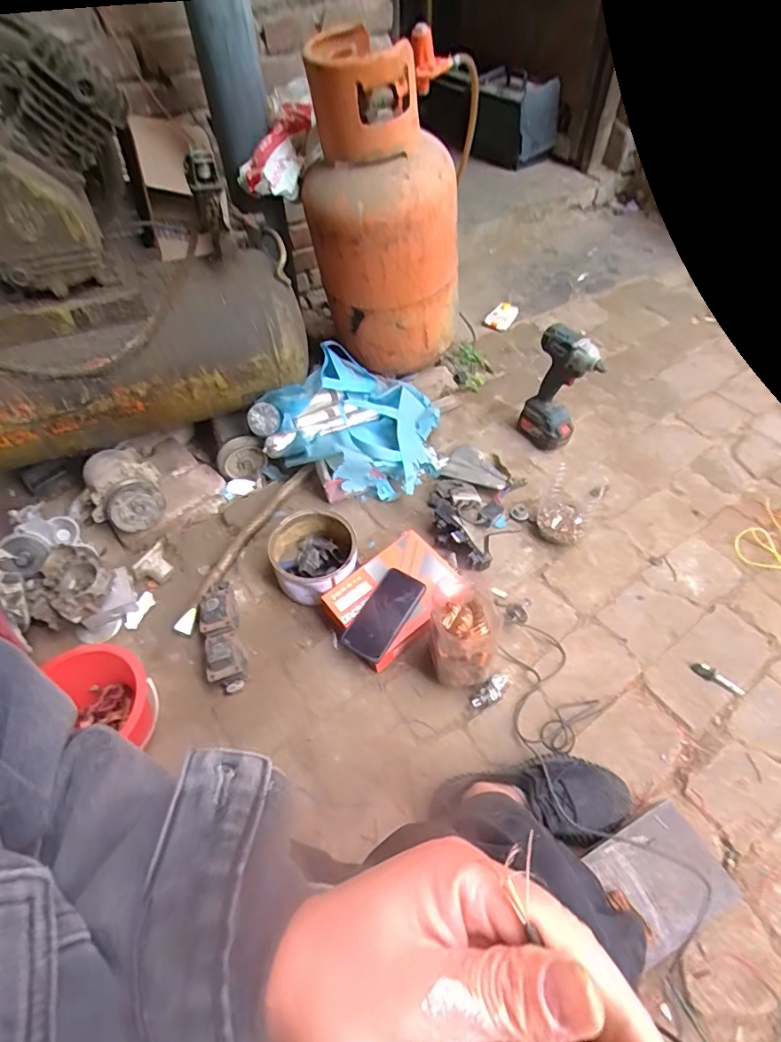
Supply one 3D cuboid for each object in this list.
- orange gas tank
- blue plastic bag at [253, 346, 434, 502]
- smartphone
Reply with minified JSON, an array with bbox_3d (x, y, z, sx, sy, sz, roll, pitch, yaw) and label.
[{"bbox_3d":[-0.018,-0.641,1.109,0.301,0.568,0.261,-11,55,-6],"label":"orange gas tank"},{"bbox_3d":[-0.060,-0.223,1.110,0.336,0.184,0.343,22,58,20],"label":"blue plastic bag"},{"bbox_3d":[-0.010,0.152,0.846,0.079,0.012,0.162,27,60,20],"label":"smartphone"}]

